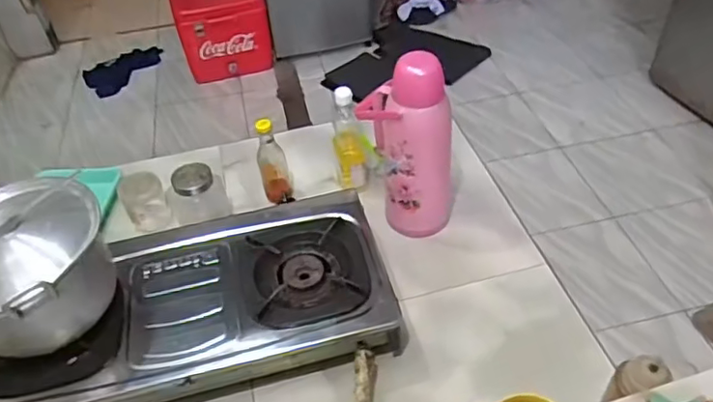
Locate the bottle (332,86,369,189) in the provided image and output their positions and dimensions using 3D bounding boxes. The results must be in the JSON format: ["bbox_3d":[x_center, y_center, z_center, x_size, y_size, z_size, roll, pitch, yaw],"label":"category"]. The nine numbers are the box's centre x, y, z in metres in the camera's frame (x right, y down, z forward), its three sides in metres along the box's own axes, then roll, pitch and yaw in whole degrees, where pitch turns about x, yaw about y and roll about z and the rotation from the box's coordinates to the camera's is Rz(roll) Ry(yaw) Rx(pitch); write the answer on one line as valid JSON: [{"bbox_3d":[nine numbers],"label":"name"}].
[{"bbox_3d":[-0.015,-0.134,1.241,0.065,0.215,0.078,-8,44,-4],"label":"bottle"}]

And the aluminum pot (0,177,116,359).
[{"bbox_3d":[-0.507,0.102,0.886,0.221,0.192,0.233,5,45,10],"label":"aluminum pot"}]

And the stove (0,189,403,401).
[{"bbox_3d":[-0.291,0.176,1.018,0.679,0.096,0.347,-13,45,-6],"label":"stove"}]

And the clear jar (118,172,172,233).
[{"bbox_3d":[-0.457,0.002,1.253,0.085,0.110,0.078,-23,47,-18],"label":"clear jar"}]

